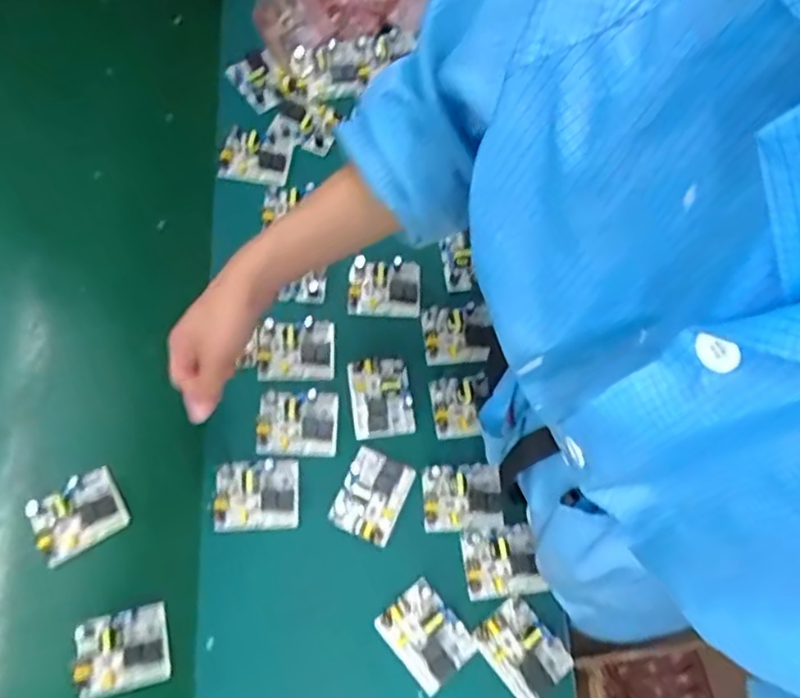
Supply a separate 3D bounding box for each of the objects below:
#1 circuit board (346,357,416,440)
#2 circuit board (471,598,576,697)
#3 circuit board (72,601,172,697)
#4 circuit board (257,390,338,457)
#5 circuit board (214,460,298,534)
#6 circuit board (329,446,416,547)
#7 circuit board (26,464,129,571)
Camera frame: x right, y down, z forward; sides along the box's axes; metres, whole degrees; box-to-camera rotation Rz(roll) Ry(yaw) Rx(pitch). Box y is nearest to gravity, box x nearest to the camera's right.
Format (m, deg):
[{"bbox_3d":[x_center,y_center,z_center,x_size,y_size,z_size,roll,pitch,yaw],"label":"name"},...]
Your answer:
[{"bbox_3d":[-0.021,0.048,0.691,0.063,0.024,0.087,-8,69,-6],"label":"circuit board"},{"bbox_3d":[0.116,0.282,0.610,0.063,0.024,0.083,-37,75,-15],"label":"circuit board"},{"bbox_3d":[-0.259,0.281,0.606,0.080,0.018,0.068,-13,70,-7],"label":"circuit board"},{"bbox_3d":[-0.106,0.073,0.673,0.079,0.023,0.067,2,69,-2],"label":"circuit board"},{"bbox_3d":[-0.142,0.143,0.645,0.081,0.014,0.067,-4,69,-4],"label":"circuit board"},{"bbox_3d":[-0.027,0.145,0.650,0.063,0.021,0.081,25,70,7],"label":"circuit board"},{"bbox_3d":[-0.319,0.164,0.648,0.082,0.014,0.066,-29,87,-20],"label":"circuit board"}]

